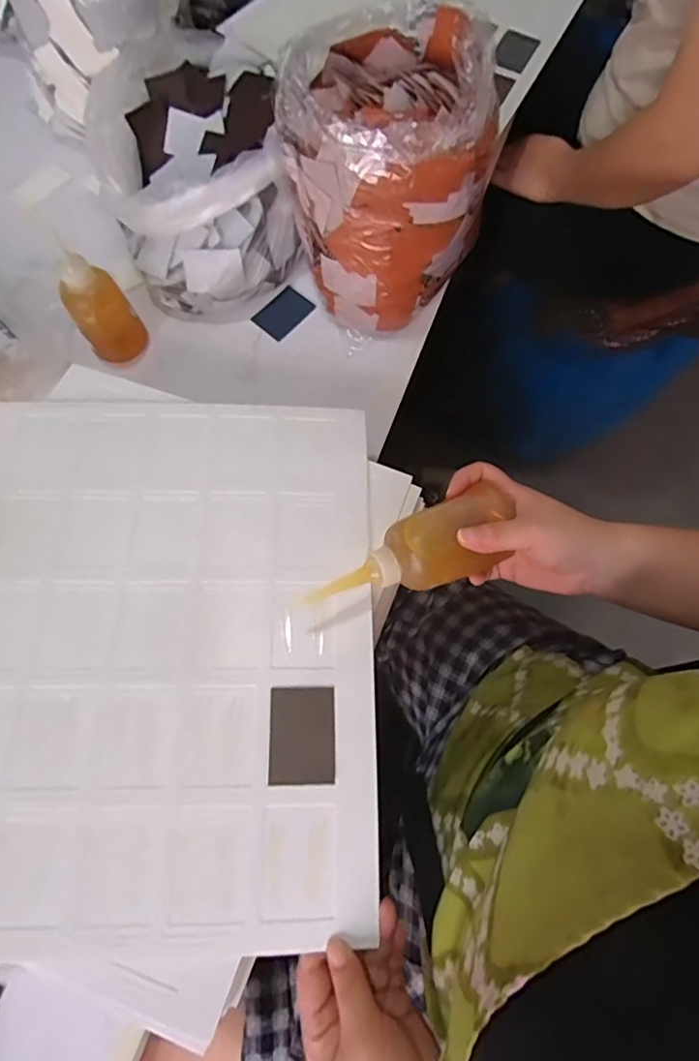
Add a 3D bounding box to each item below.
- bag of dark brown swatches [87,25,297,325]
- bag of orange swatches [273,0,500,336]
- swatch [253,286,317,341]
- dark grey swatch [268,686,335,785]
[{"bbox_3d":[-0.171,-0.404,0.616,0.202,0.129,0.274,-10,73,-2],"label":"bag of dark brown swatches"},{"bbox_3d":[0.036,-0.355,0.556,0.191,0.217,0.199,5,73,2],"label":"bag of orange swatches"},{"bbox_3d":[-0.079,-0.261,0.650,0.048,0.004,0.067,39,75,12],"label":"swatch"},{"bbox_3d":[-0.035,0.151,0.401,0.047,0.004,0.067,1,66,-5],"label":"dark grey swatch"}]

